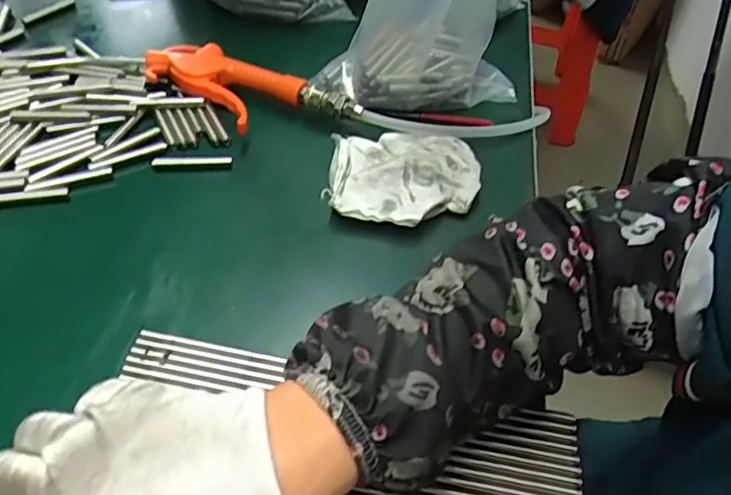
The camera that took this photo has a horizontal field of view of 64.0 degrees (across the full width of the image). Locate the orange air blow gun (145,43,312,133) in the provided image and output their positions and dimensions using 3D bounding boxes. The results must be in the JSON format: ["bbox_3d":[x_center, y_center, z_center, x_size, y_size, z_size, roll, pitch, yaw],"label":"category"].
[{"bbox_3d":[-0.122,-0.138,0.489,0.130,0.027,0.069,33,54,23],"label":"orange air blow gun"}]

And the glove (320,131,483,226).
[{"bbox_3d":[0.029,-0.056,0.434,0.108,0.022,0.099,7,48,2],"label":"glove"}]

